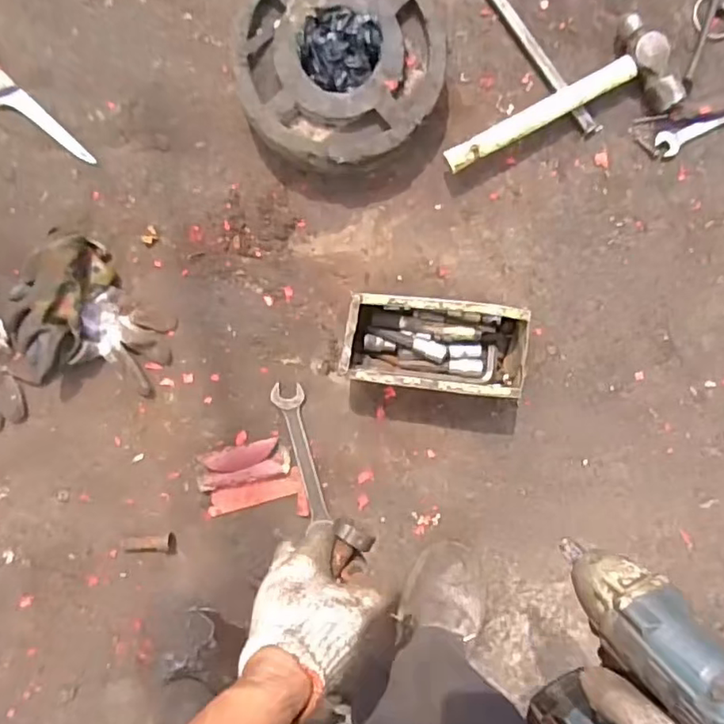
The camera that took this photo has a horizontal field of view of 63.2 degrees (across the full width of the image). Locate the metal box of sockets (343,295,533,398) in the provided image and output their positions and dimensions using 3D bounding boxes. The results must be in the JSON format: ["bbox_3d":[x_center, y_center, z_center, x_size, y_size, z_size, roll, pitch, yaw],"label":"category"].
[{"bbox_3d":[0.089,-0.020,0.704,0.214,0.087,0.100,6,95,-1],"label":"metal box of sockets"}]

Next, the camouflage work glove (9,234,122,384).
[{"bbox_3d":[-0.367,-0.066,0.705,0.083,0.061,0.184,26,93,-1],"label":"camouflage work glove"}]

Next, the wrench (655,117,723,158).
[{"bbox_3d":[0.451,-0.306,0.727,0.181,0.012,0.031,-26,90,1],"label":"wrench"}]

